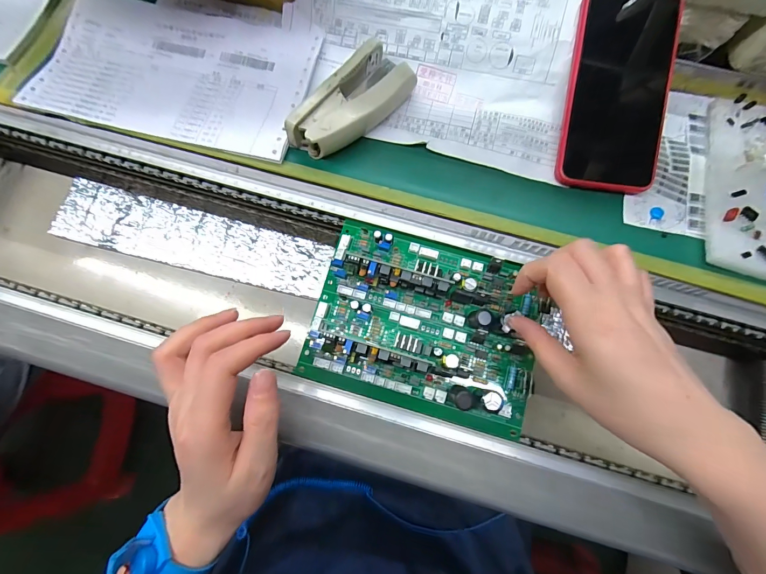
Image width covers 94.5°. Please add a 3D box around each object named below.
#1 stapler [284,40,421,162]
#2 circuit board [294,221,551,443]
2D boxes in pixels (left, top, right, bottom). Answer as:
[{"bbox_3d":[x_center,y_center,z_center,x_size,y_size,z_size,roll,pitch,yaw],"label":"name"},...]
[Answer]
[{"bbox_3d":[-0.025,-0.157,0.297,0.048,0.029,0.116,38,79,7],"label":"stapler"},{"bbox_3d":[0.035,0.026,0.271,0.175,0.036,0.132,16,80,4],"label":"circuit board"}]

